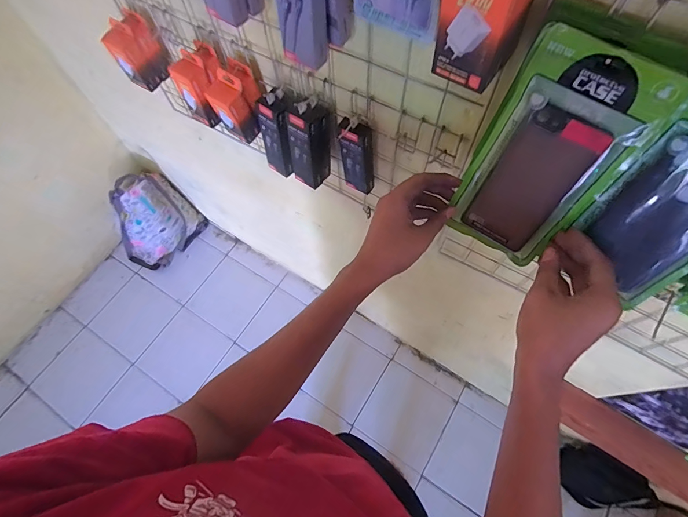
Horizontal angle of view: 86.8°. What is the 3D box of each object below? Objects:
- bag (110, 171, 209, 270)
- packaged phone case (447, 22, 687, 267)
[{"bbox_3d":[-0.835,-0.161,1.589,0.182,0.426,0.350,32,70,14],"label":"bag"},{"bbox_3d":[0.189,-0.089,0.350,0.117,0.207,0.011,31,42,13],"label":"packaged phone case"}]

